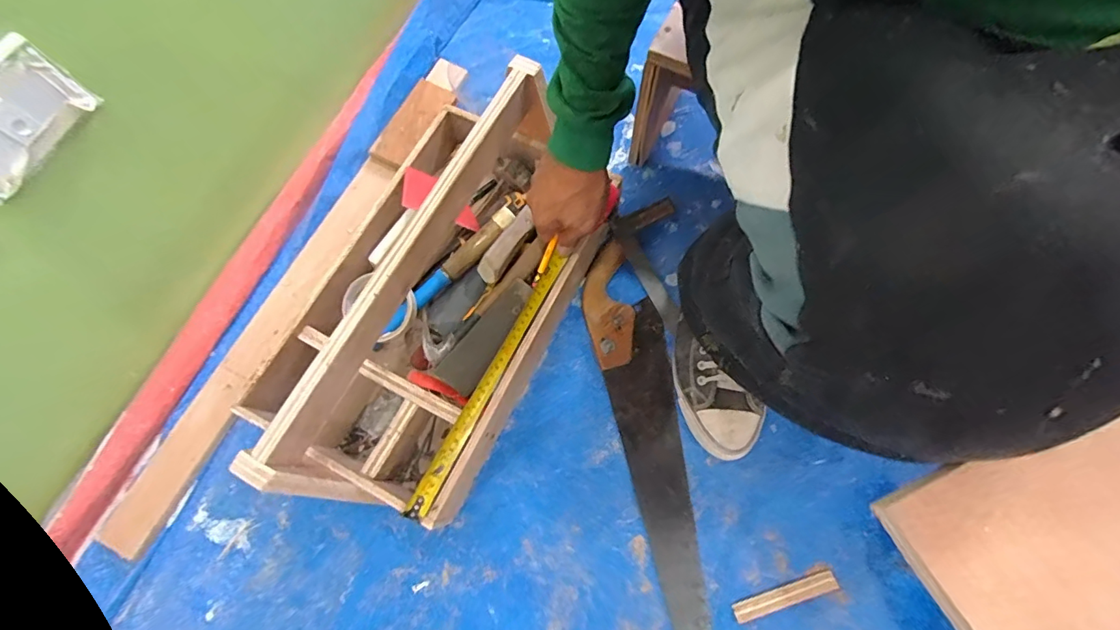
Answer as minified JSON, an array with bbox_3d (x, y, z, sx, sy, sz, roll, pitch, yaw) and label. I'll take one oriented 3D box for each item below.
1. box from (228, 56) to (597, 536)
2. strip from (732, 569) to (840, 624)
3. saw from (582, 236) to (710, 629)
[{"bbox_3d":[-0.158,-0.042,0.583,0.301,0.212,0.496,26,72,10],"label":"box"},{"bbox_3d":[0.254,0.317,0.553,0.121,0.007,0.021,-17,70,-5],"label":"strip"},{"bbox_3d":[0.123,0.163,0.594,0.089,0.035,0.538,-13,70,-4],"label":"saw"}]

